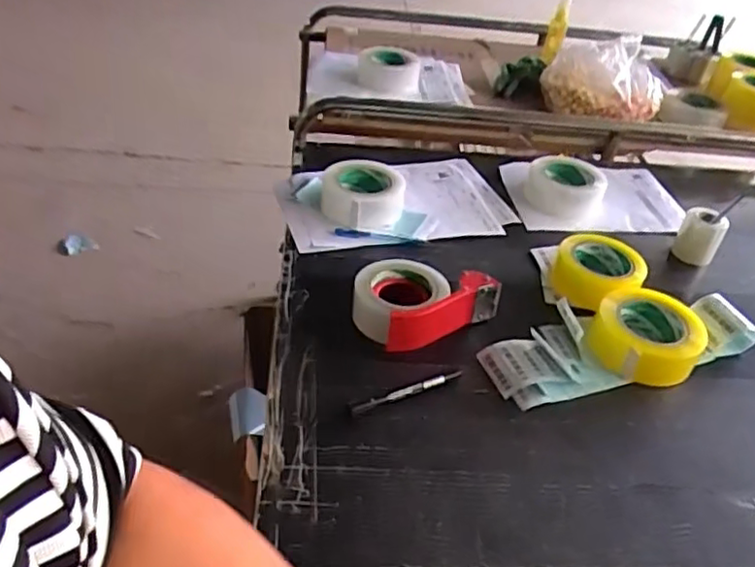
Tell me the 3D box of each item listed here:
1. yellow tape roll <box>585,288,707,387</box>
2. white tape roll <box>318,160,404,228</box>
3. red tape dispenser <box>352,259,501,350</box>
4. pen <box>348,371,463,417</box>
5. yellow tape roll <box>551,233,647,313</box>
[{"bbox_3d":[0.325,0.065,0.791,0.119,0.058,0.124,5,37,-4],"label":"yellow tape roll"},{"bbox_3d":[-0.026,-0.143,0.998,0.119,0.057,0.123,5,37,-4],"label":"white tape roll"},{"bbox_3d":[0.049,0.013,0.801,0.167,0.065,0.116,-18,44,-30],"label":"red tape dispenser"},{"bbox_3d":[0.035,0.115,0.704,0.140,0.016,0.013,-14,42,-26],"label":"pen"},{"bbox_3d":[0.299,-0.013,0.888,0.113,0.057,0.121,5,37,-4],"label":"yellow tape roll"}]

